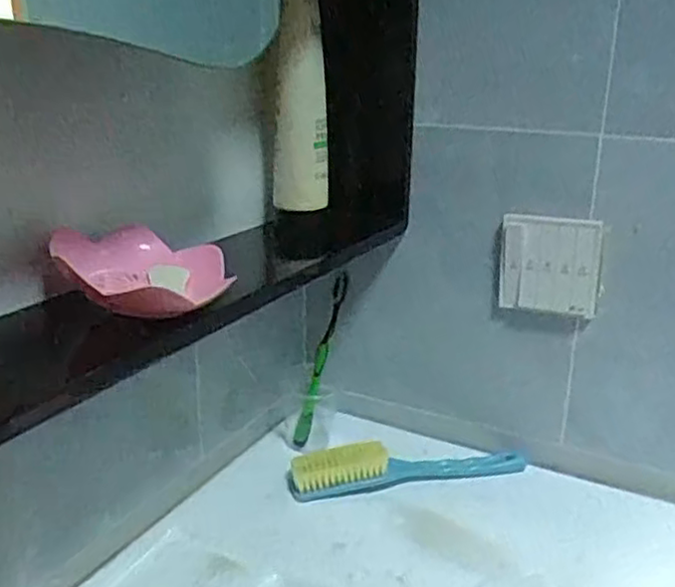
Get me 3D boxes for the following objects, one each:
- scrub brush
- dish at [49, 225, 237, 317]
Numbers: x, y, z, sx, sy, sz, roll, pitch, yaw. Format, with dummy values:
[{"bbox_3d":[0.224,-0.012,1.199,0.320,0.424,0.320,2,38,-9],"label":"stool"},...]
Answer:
[{"bbox_3d":[0.069,0.161,0.674,0.225,0.041,0.027,-3,20,-10],"label":"scrub brush"},{"bbox_3d":[-0.115,-0.016,0.439,0.098,0.035,0.101,1,19,0],"label":"dish"}]

